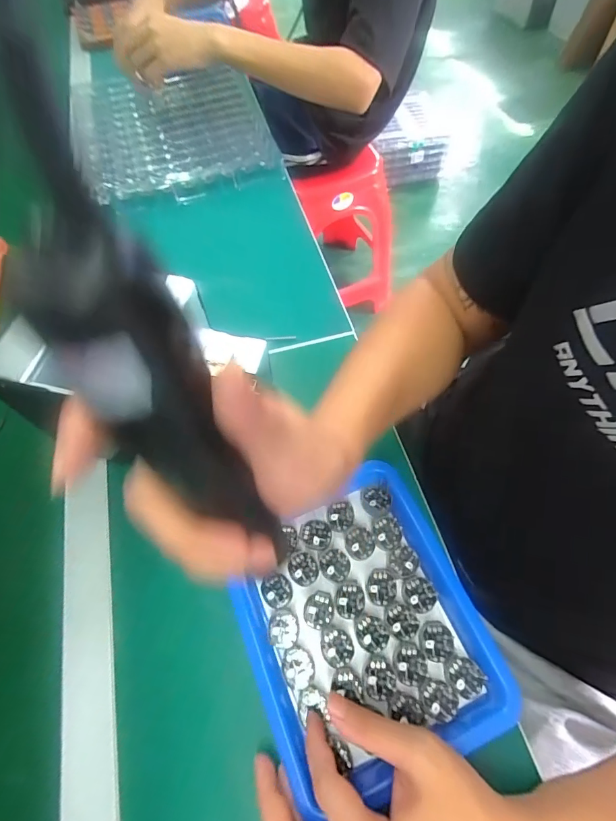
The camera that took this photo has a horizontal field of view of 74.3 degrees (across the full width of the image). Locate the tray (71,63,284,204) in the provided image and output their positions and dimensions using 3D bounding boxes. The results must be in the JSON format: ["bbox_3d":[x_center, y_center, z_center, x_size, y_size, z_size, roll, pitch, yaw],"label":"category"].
[{"bbox_3d":[-0.236,-0.497,0.701,0.316,0.024,0.393,-13,61,-5],"label":"tray"}]

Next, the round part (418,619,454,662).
[{"bbox_3d":[0.101,0.183,0.323,0.026,0.005,0.027,0,69,1],"label":"round part"}]

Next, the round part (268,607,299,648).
[{"bbox_3d":[-0.019,0.176,0.329,0.024,0.004,0.026,0,69,1],"label":"round part"}]

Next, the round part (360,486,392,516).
[{"bbox_3d":[0.062,0.083,0.374,0.027,0.011,0.026,13,70,6],"label":"round part"}]

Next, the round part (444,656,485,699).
[{"bbox_3d":[0.119,0.203,0.310,0.029,0.004,0.026,14,70,7],"label":"round part"}]

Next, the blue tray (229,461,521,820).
[{"bbox_3d":[0.040,0.161,0.329,0.178,0.043,0.206,-22,70,-7],"label":"blue tray"}]

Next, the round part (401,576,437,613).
[{"bbox_3d":[0.092,0.152,0.337,0.027,0.004,0.026,12,70,6],"label":"round part"}]

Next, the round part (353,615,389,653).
[{"bbox_3d":[0.050,0.179,0.325,0.027,0.004,0.024,38,75,14],"label":"round part"}]

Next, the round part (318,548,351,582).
[{"bbox_3d":[0.023,0.133,0.351,0.027,0.004,0.025,12,70,6],"label":"round part"}]

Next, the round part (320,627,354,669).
[{"bbox_3d":[0.023,0.187,0.321,0.027,0.004,0.025,13,70,6],"label":"round part"}]

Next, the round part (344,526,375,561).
[{"bbox_3d":[0.045,0.117,0.359,0.025,0.004,0.027,0,69,1],"label":"round part"}]

